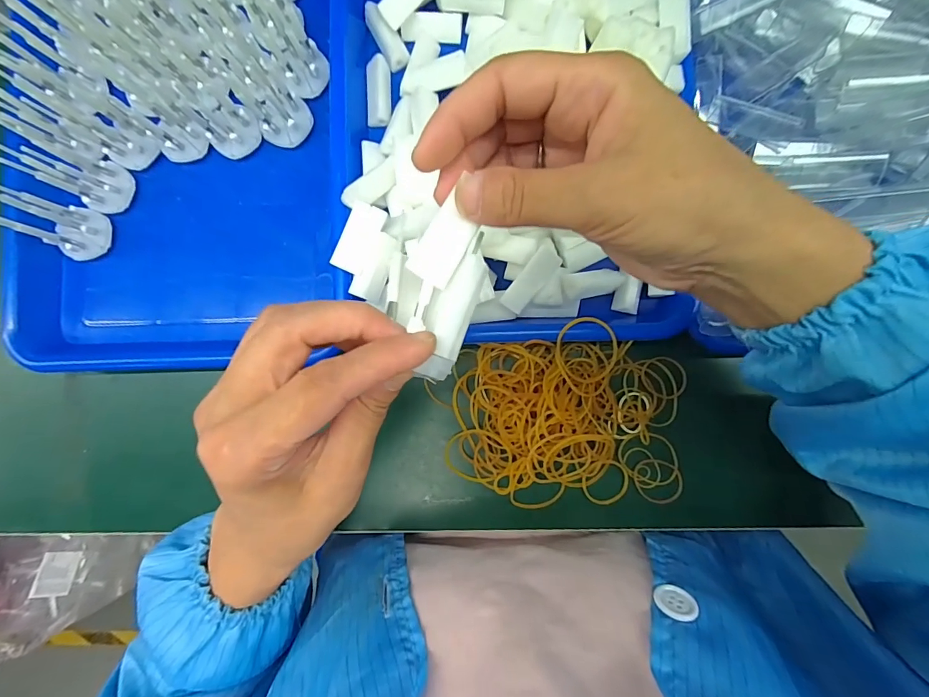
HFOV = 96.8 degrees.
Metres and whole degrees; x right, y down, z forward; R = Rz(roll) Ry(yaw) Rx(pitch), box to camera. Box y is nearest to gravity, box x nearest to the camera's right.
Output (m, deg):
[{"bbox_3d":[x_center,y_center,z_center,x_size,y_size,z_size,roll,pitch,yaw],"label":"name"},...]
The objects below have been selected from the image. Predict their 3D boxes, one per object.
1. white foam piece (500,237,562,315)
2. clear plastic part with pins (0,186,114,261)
[{"bbox_3d":[0.044,-0.045,0.265,0.018,0.006,0.049,36,109,3],"label":"white foam piece"},{"bbox_3d":[-0.290,-0.088,0.284,0.031,0.084,0.037,19,88,3],"label":"clear plastic part with pins"}]

